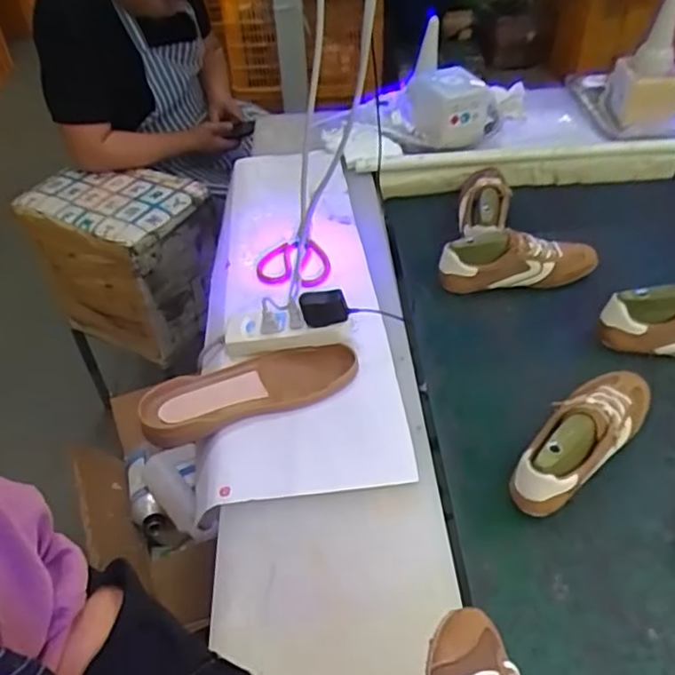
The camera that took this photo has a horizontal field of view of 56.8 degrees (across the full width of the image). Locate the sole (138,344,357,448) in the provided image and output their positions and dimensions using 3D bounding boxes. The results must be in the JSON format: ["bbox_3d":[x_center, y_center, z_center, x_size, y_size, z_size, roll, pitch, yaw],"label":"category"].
[{"bbox_3d":[-0.110,0.063,0.787,0.266,0.025,0.096,-17,46,-13],"label":"sole"}]

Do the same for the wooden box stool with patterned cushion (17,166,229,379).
[{"bbox_3d":[-0.491,-0.183,1.486,0.377,0.367,0.258,19,48,22],"label":"wooden box stool with patterned cushion"}]

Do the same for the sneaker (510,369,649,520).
[{"bbox_3d":[0.295,0.110,0.739,0.082,0.084,0.242,33,55,30],"label":"sneaker"}]

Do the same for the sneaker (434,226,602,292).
[{"bbox_3d":[0.287,-0.137,0.992,0.250,0.079,0.103,-1,45,1],"label":"sneaker"}]

